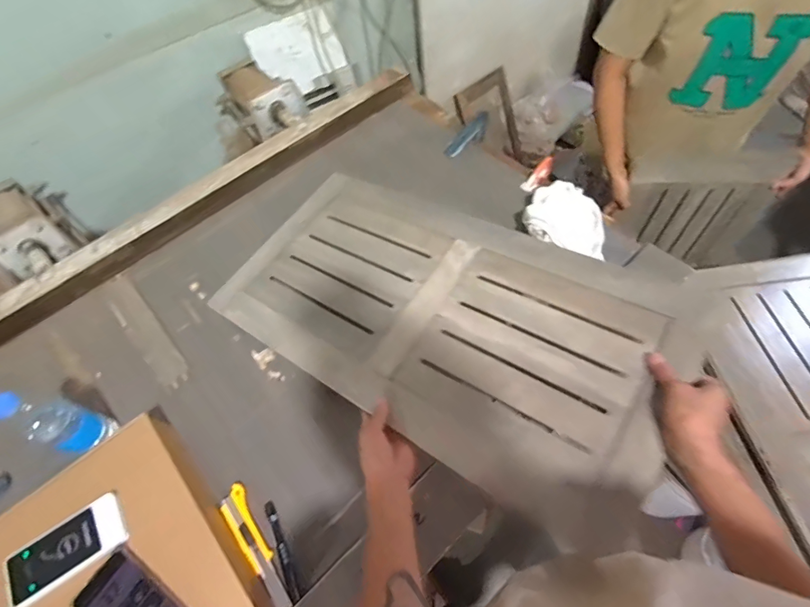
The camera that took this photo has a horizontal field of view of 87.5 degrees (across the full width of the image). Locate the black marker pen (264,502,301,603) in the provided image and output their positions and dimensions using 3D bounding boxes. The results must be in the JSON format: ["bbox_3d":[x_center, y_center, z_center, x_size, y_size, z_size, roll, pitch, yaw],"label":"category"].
[{"bbox_3d":[-0.182,0.362,0.624,0.015,0.010,0.139,-26,60,-11],"label":"black marker pen"}]

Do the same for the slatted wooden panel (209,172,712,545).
[{"bbox_3d":[0.044,-0.005,0.700,0.726,0.025,0.402,27,68,28],"label":"slatted wooden panel"}]

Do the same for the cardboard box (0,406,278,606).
[{"bbox_3d":[-0.385,0.374,0.580,0.279,0.098,0.368,-41,65,-19],"label":"cardboard box"}]

